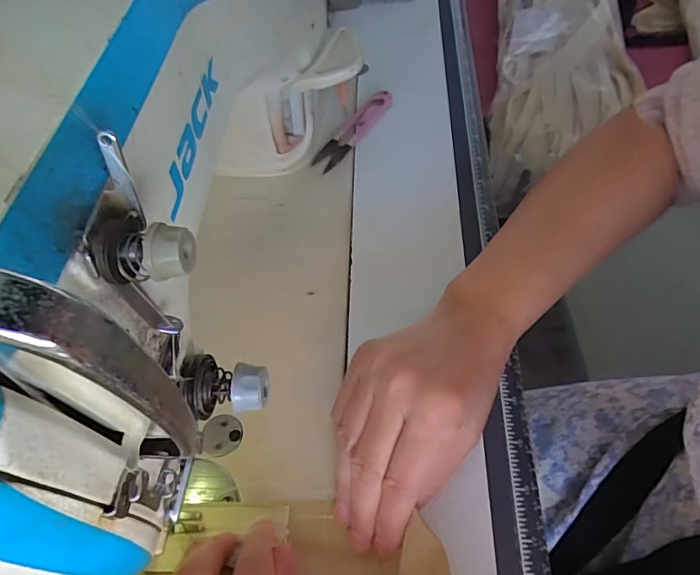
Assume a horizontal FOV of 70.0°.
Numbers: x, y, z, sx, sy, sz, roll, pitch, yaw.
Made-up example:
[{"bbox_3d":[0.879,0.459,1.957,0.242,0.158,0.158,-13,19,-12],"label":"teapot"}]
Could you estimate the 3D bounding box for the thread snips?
[{"bbox_3d":[0.005,-0.137,0.433,0.021,0.013,0.097,34,66,23],"label":"thread snips"}]

